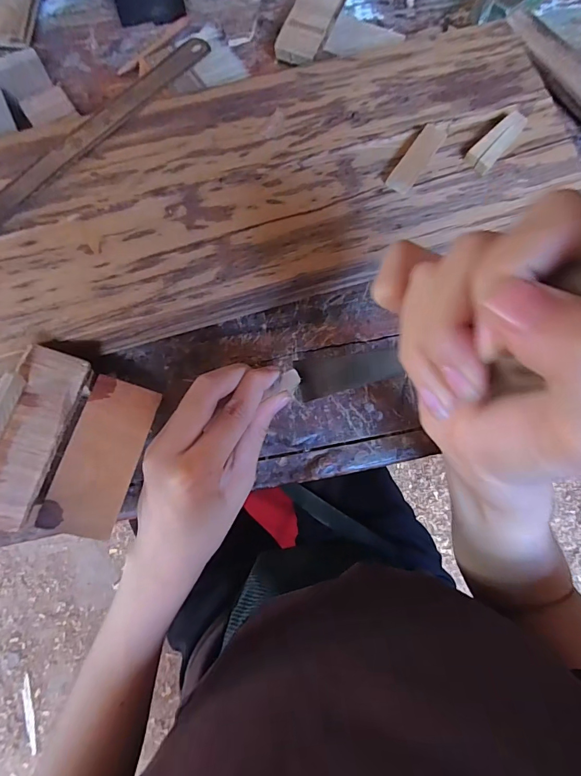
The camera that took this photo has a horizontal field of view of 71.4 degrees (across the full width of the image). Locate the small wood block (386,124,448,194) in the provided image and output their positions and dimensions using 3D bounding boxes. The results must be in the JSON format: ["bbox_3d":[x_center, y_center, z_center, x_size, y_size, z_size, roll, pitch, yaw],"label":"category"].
[{"bbox_3d":[0.083,-0.150,0.261,0.015,0.008,0.055,35,80,3],"label":"small wood block"}]

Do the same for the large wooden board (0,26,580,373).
[{"bbox_3d":[-0.036,-0.128,0.267,0.437,0.030,0.149,-17,82,-5],"label":"large wooden board"}]

